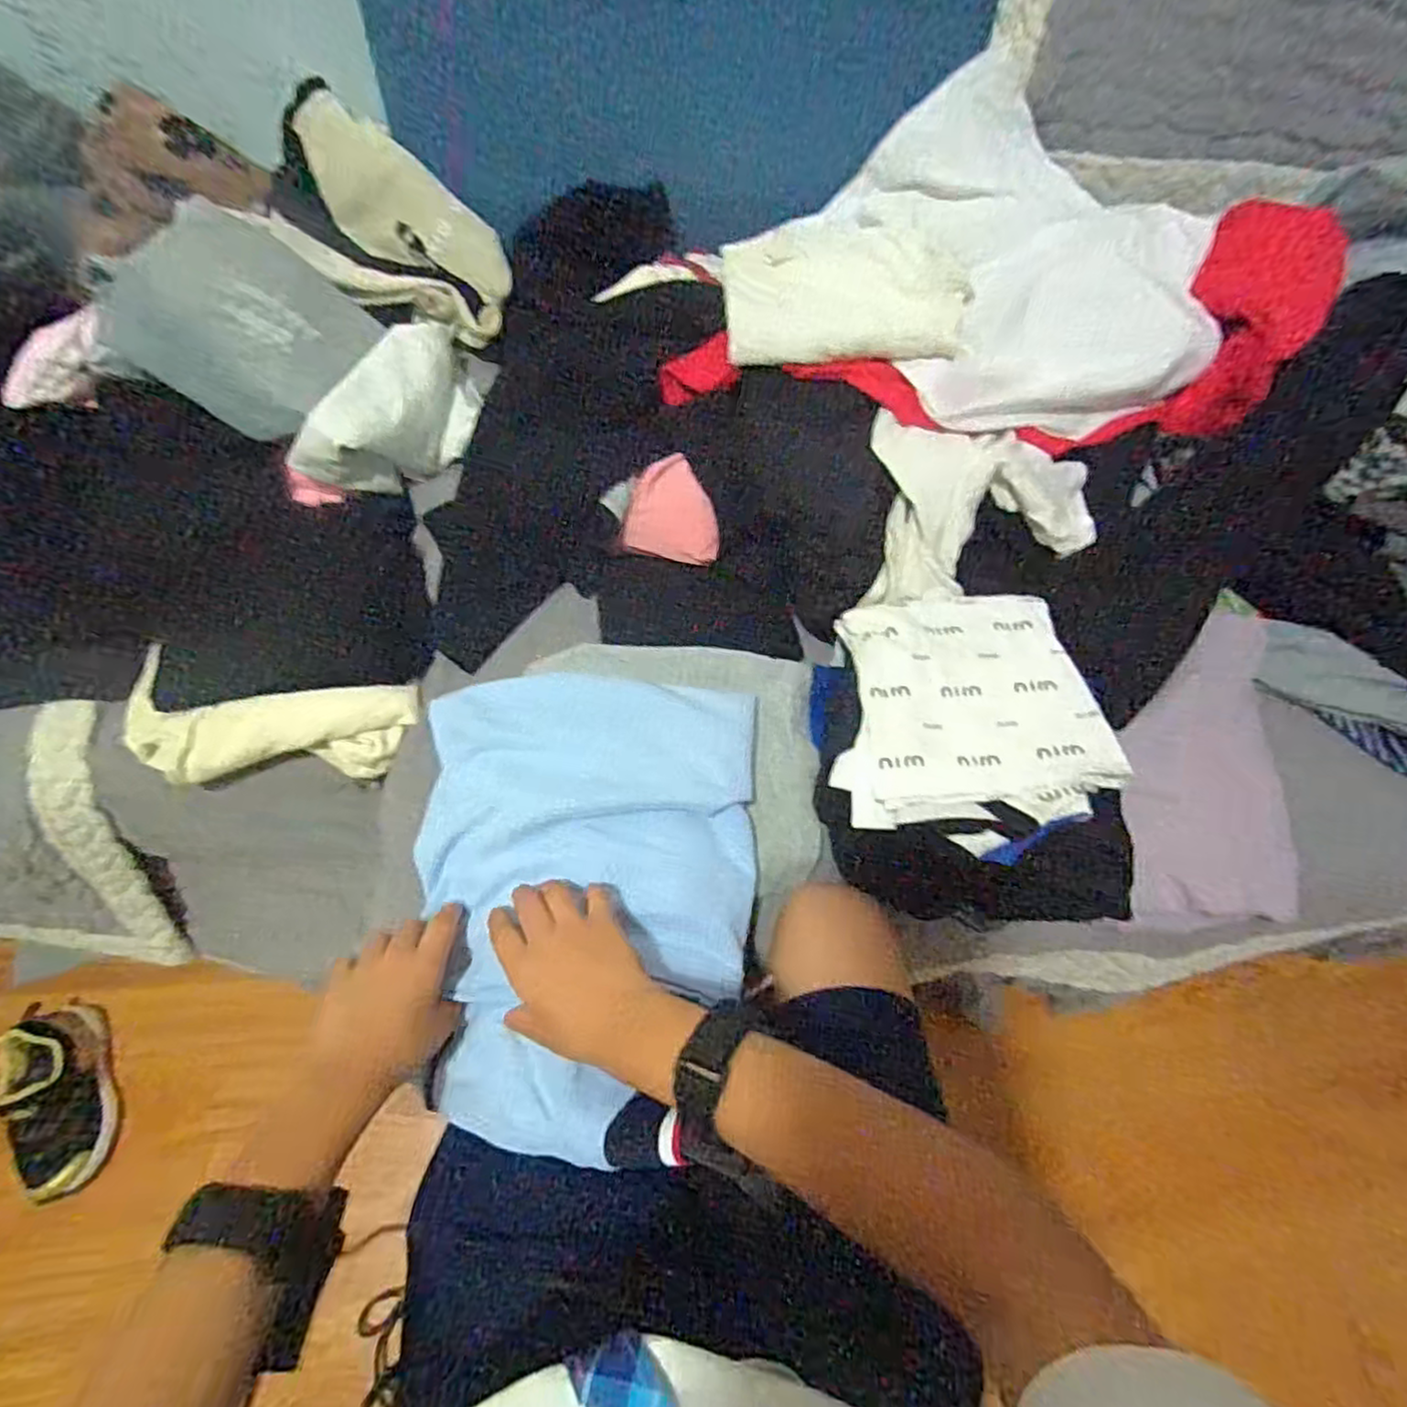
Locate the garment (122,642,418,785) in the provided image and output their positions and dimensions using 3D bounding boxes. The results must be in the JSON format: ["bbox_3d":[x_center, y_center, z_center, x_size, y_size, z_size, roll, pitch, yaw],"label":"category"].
[{"bbox_3d":[-0.355,0.021,0.577,0.229,0.042,0.094,5,61,-1],"label":"garment"}]

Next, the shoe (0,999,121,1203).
[{"bbox_3d":[-0.691,0.414,0.753,0.085,0.075,0.193,-14,63,-11],"label":"shoe"}]

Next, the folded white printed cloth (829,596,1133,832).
[{"bbox_3d":[0.194,0.002,0.537,0.192,0.033,0.188,-6,62,-7],"label":"folded white printed cloth"}]

